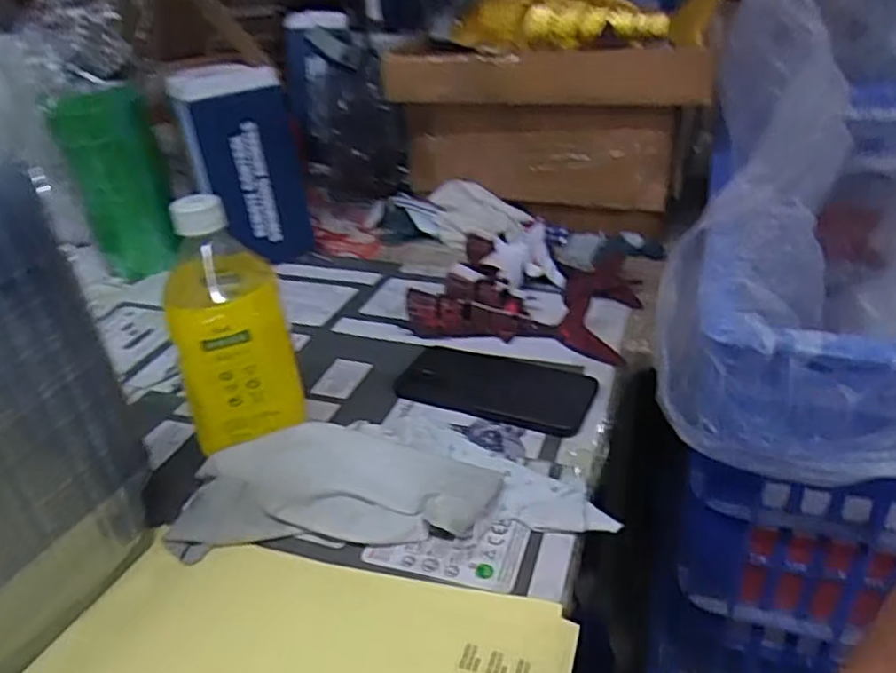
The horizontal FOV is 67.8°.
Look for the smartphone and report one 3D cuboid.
[{"bbox_3d":[0.041,0.040,0.576,0.164,0.010,0.086,11,34,22],"label":"smartphone"}]

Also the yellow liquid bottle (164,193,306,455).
[{"bbox_3d":[-0.157,-0.012,0.478,0.085,0.165,0.083,-18,34,-22],"label":"yellow liquid bottle"}]

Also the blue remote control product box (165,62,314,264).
[{"bbox_3d":[-0.237,-0.193,0.792,0.127,0.223,0.103,-13,32,-15],"label":"blue remote control product box"}]

